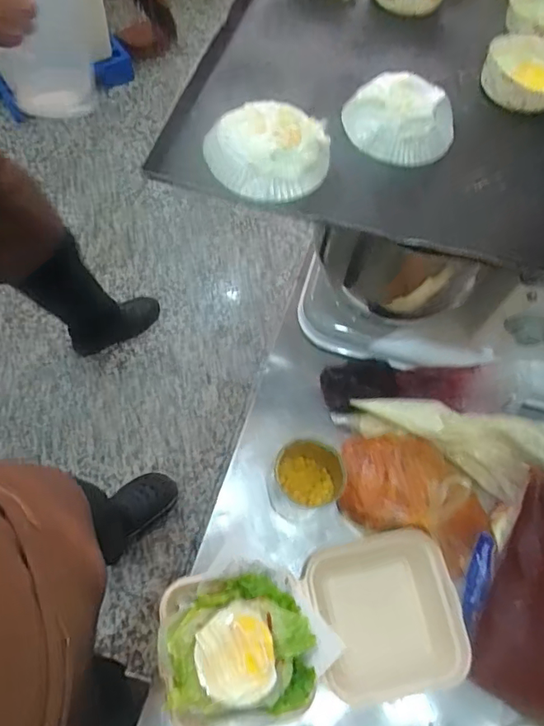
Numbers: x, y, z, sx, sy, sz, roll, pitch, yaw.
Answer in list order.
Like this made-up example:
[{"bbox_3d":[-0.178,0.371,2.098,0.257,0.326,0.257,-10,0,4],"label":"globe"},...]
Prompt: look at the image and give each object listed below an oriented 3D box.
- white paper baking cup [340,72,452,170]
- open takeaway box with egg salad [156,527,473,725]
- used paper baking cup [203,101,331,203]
[{"bbox_3d":[0.130,-0.250,0.533,0.110,0.032,0.098,18,64,5],"label":"white paper baking cup"},{"bbox_3d":[0.042,0.267,0.540,0.307,0.060,0.163,-6,65,-6],"label":"open takeaway box with egg salad"},{"bbox_3d":[-0.004,-0.205,0.504,0.114,0.031,0.097,18,64,5],"label":"used paper baking cup"}]

